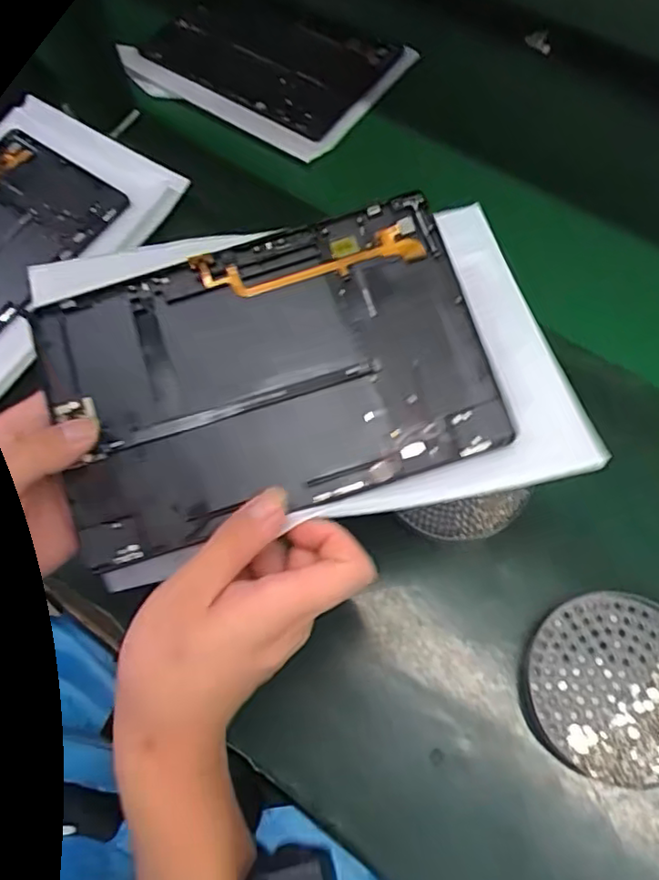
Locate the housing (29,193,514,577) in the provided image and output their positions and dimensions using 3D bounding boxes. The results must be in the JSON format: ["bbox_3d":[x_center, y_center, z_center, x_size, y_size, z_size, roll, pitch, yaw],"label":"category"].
[{"bbox_3d":[-0.036,-0.037,0.359,0.235,0.010,0.157,-18,74,0],"label":"housing"}]

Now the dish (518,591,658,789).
[{"bbox_3d":[0.187,0.159,0.417,0.116,0.028,0.110,-1,66,3],"label":"dish"}]

